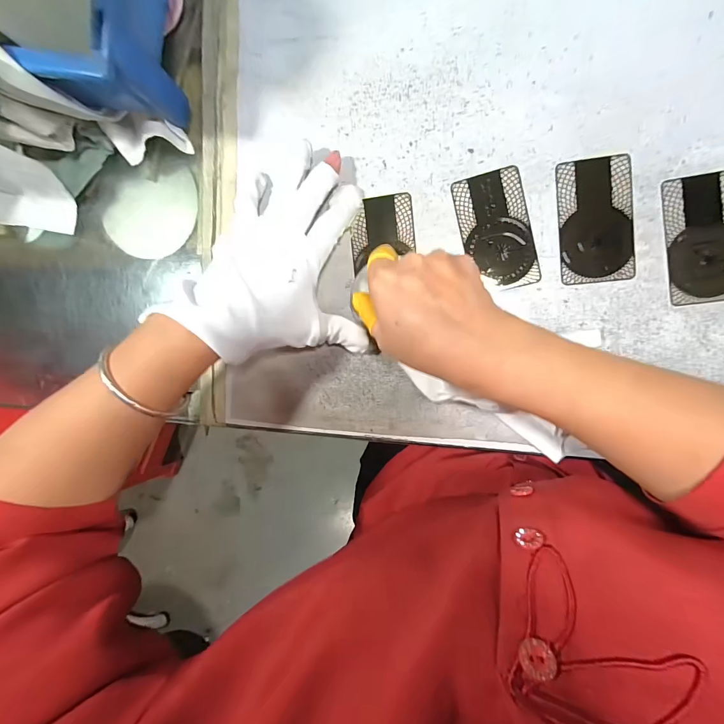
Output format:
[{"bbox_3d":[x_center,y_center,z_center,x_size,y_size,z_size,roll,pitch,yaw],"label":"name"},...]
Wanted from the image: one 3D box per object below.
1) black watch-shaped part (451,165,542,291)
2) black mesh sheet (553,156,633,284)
[{"bbox_3d":[0.099,-0.096,0.265,0.048,0.004,0.085,-13,91,9],"label":"black watch-shaped part"},{"bbox_3d":[0.165,-0.100,0.255,0.048,0.004,0.086,-4,92,8],"label":"black mesh sheet"}]

